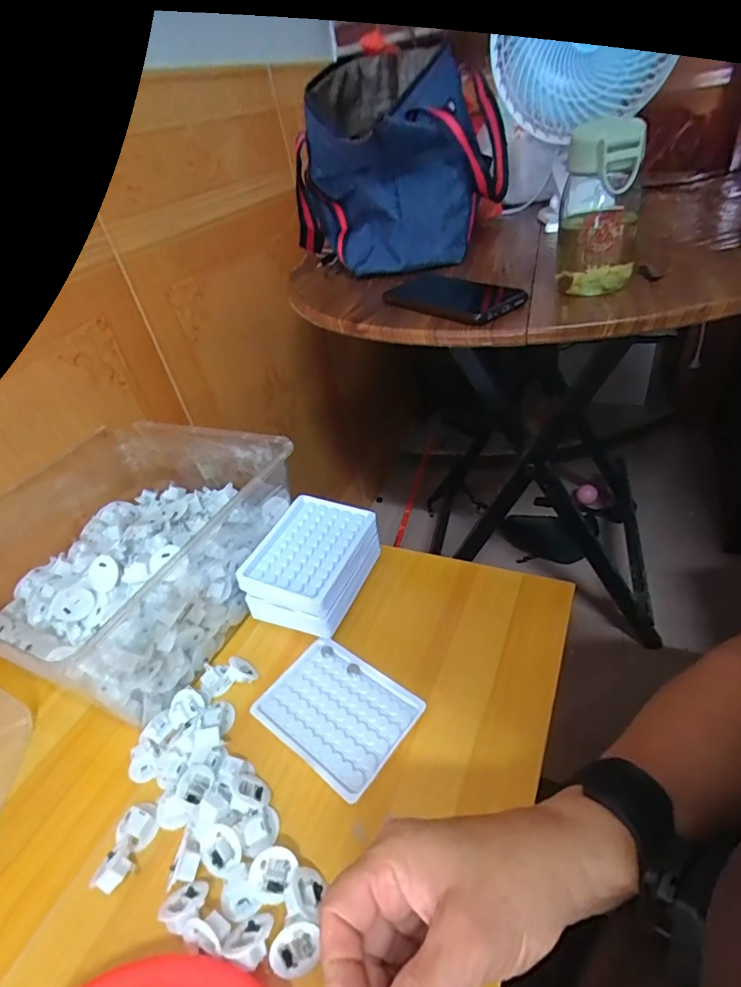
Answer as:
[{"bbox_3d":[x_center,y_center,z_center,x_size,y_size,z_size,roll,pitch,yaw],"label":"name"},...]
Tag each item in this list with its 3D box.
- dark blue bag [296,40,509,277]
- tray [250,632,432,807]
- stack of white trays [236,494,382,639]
[{"bbox_3d":[0.036,-0.417,0.634,0.224,0.209,0.222,23,49,36],"label":"dark blue bag"},{"bbox_3d":[-0.031,0.189,0.436,0.130,0.013,0.098,22,48,35],"label":"tray"},{"bbox_3d":[-0.058,0.075,0.533,0.107,0.063,0.132,8,40,24],"label":"stack of white trays"}]

